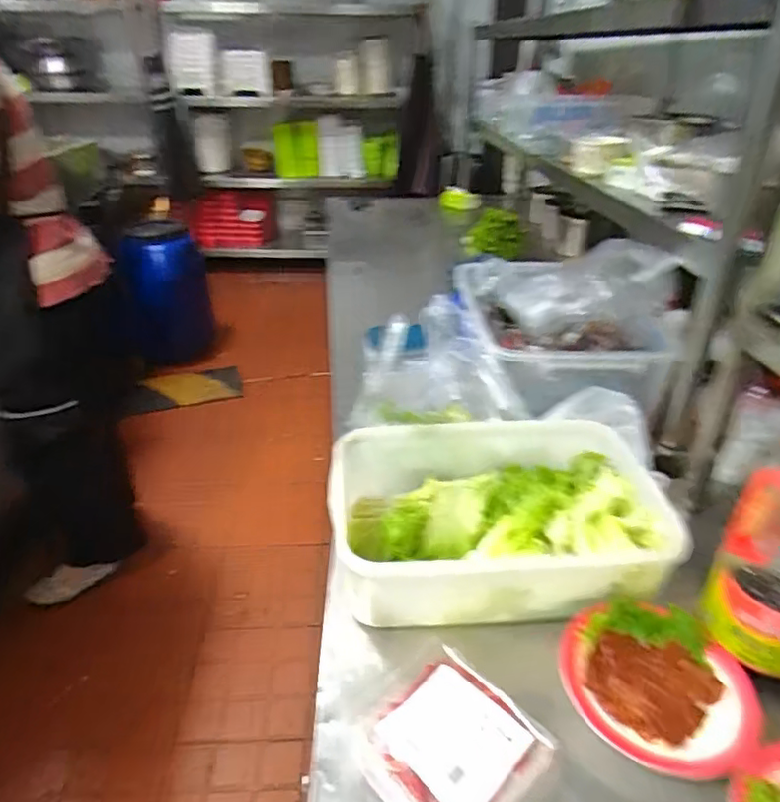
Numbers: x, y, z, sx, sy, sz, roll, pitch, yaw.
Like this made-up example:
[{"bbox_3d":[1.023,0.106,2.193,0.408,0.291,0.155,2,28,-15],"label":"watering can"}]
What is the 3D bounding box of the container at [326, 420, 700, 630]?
[{"bbox_3d":[0.132,0.131,0.696,0.390,0.098,0.237,-1,31,-4],"label":"container"}]

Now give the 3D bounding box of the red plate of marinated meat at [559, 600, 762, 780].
[{"bbox_3d":[0.251,0.262,0.559,0.148,0.035,0.168,-18,36,-29],"label":"red plate of marinated meat"}]

